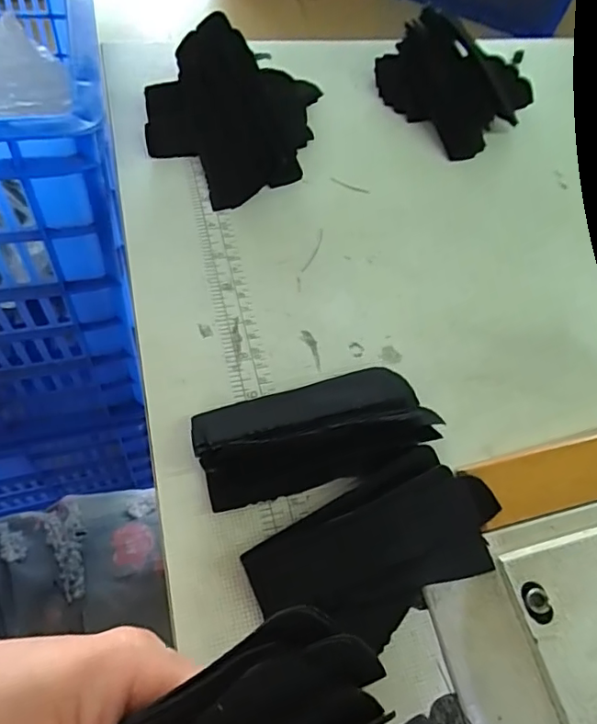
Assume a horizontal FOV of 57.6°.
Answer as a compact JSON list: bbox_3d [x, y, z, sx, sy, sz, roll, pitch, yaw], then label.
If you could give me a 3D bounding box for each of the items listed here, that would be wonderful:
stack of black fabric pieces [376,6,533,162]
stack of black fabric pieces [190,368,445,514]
[{"bbox_3d":[0.135,-0.237,0.448,0.118,0.041,0.115,-35,70,-25],"label":"stack of black fabric pieces"},{"bbox_3d":[0.008,0.033,0.277,0.117,0.026,0.054,-13,63,-16],"label":"stack of black fabric pieces"}]

